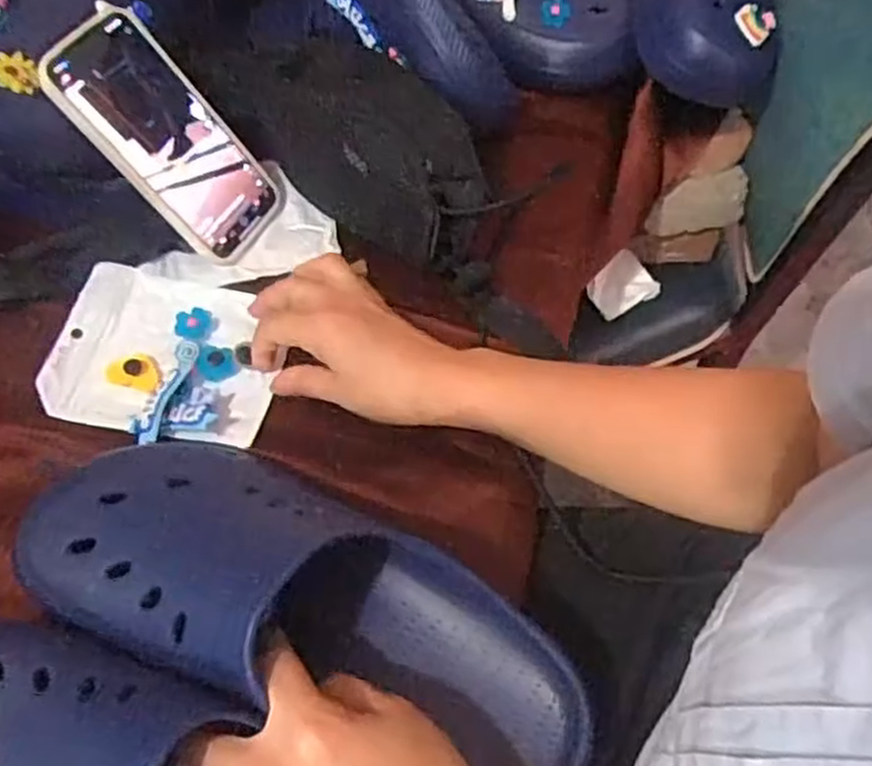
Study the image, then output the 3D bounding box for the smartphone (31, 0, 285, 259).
[{"bbox_3d":[-0.179,-0.164,0.528,0.012,0.166,0.082,0,48,49],"label":"smartphone"}]

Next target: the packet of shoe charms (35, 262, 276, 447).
[{"bbox_3d":[-0.176,-0.020,0.510,0.140,0.017,0.120,8,60,5],"label":"packet of shoe charms"}]

